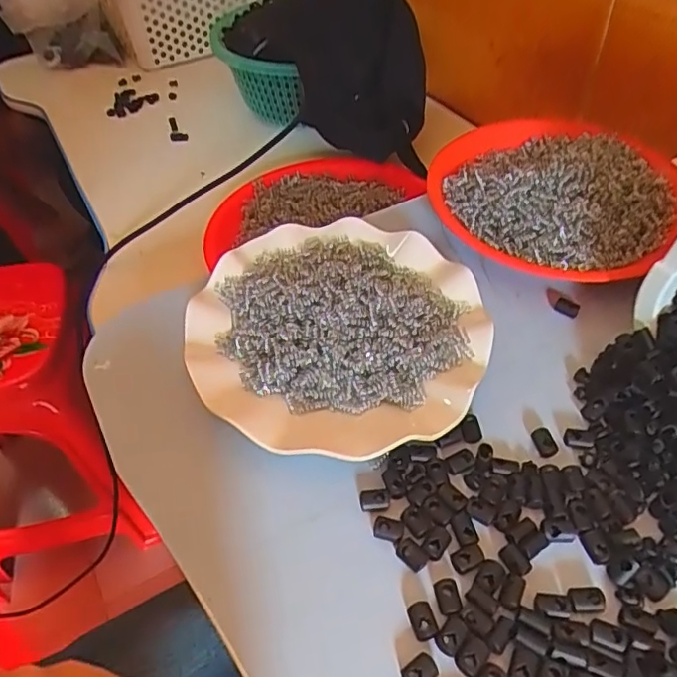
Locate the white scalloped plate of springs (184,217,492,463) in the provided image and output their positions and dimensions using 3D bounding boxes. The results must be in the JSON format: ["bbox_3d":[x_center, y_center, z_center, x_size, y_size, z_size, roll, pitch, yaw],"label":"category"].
[{"bbox_3d":[-0.001,-0.008,0.354,0.175,0.027,0.176,-3,48,3],"label":"white scalloped plate of springs"}]

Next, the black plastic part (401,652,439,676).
[{"bbox_3d":[0.036,0.145,0.248,0.015,0.004,0.011,-27,51,-18],"label":"black plastic part"}]

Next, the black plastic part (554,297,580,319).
[{"bbox_3d":[0.155,-0.021,0.388,0.016,0.007,0.009,26,55,26],"label":"black plastic part"}]

